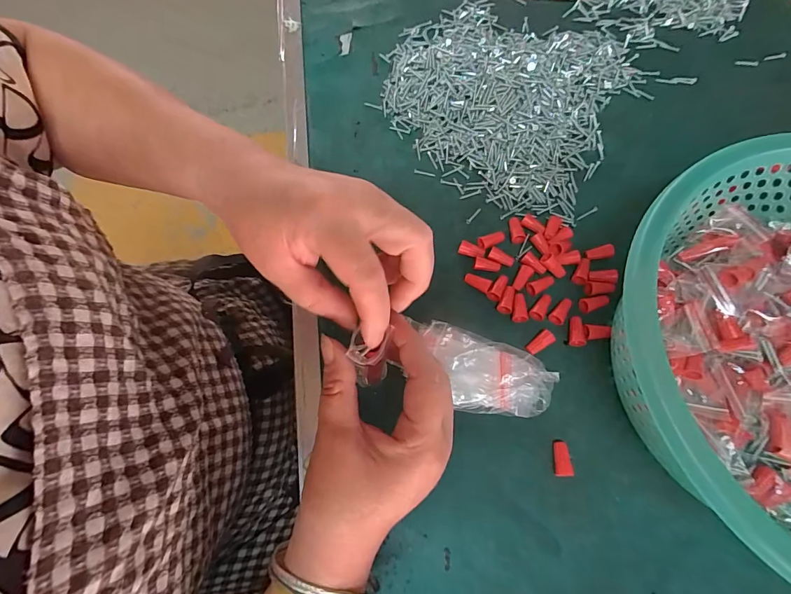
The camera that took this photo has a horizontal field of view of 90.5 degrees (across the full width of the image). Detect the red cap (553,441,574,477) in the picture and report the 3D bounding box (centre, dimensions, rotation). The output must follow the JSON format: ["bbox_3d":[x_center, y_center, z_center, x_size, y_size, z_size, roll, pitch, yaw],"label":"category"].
[{"bbox_3d":[0.120,0.117,0.283,0.012,0.010,0.024,1,69,1],"label":"red cap"}]

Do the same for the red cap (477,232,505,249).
[{"bbox_3d":[0.085,-0.050,0.345,0.026,0.007,0.012,-21,70,-7],"label":"red cap"}]

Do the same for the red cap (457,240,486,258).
[{"bbox_3d":[0.066,-0.040,0.342,0.023,0.010,0.011,17,70,7],"label":"red cap"}]

